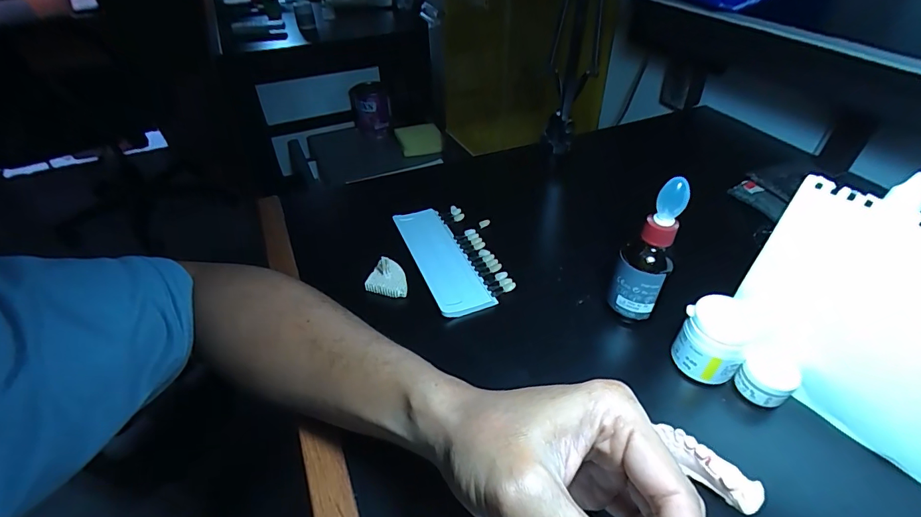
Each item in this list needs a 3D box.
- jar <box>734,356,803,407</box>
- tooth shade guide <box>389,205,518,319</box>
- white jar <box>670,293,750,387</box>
[{"bbox_3d":[0.219,0.086,0.311,0.031,0.025,0.032,0,42,0],"label":"jar"},{"bbox_3d":[-0.010,-0.006,0.430,0.073,0.011,0.149,-15,44,-16],"label":"tooth shade guide"},{"bbox_3d":[0.185,0.057,0.322,0.042,0.052,0.043,0,42,0],"label":"white jar"}]

